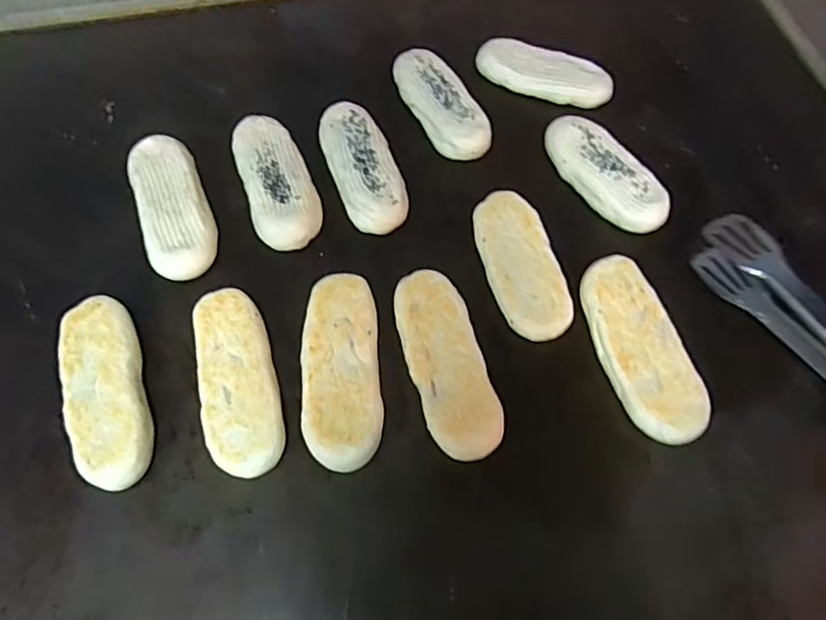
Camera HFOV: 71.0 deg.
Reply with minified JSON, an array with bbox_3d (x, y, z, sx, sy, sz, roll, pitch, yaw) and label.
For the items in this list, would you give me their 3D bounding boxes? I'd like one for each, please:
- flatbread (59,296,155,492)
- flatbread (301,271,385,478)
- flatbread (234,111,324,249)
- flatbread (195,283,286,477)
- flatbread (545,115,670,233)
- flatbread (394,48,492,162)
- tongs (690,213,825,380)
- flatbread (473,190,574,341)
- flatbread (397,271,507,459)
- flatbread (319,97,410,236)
[{"bbox_3d":[-0.242,0.063,0.455,0.058,0.024,0.157,-17,66,-9],"label":"flatbread"},{"bbox_3d":[-0.057,0.046,0.465,0.060,0.023,0.156,-3,64,-2],"label":"flatbread"},{"bbox_3d":[-0.129,-0.125,0.548,0.061,0.014,0.145,-16,65,-8],"label":"flatbread"},{"bbox_3d":[-0.139,0.056,0.462,0.058,0.024,0.150,-15,65,-8],"label":"flatbread"},{"bbox_3d":[0.186,-0.135,0.564,0.058,0.020,0.147,-31,69,-15],"label":"flatbread"},{"bbox_3d":[0.028,-0.215,0.598,0.057,0.021,0.147,-23,67,-12],"label":"flatbread"},{"bbox_3d":[0.328,0.035,0.450,0.036,0.061,0.278,-21,56,-11],"label":"tongs"},{"bbox_3d":[0.097,-0.042,0.518,0.060,0.021,0.145,-14,65,-8],"label":"flatbread"},{"bbox_3d":[0.026,0.042,0.471,0.057,0.023,0.157,-15,65,-8],"label":"flatbread"},{"bbox_3d":[-0.049,-0.139,0.560,0.059,0.024,0.146,-19,66,-10],"label":"flatbread"}]

